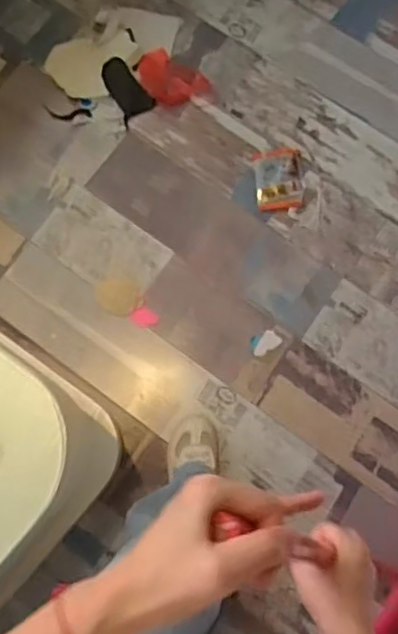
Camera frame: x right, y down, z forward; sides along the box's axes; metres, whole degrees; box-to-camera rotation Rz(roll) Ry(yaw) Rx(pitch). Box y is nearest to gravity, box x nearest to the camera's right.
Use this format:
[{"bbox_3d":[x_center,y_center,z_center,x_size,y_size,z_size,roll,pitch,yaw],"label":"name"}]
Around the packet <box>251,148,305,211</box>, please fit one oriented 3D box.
[{"bbox_3d":[0.182,-0.311,1.382,0.109,0.012,0.145,-7,79,-1],"label":"packet"}]

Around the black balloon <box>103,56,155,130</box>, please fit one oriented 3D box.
[{"bbox_3d":[-0.175,-0.523,1.415,0.086,0.018,0.152,-36,80,-6],"label":"black balloon"}]

